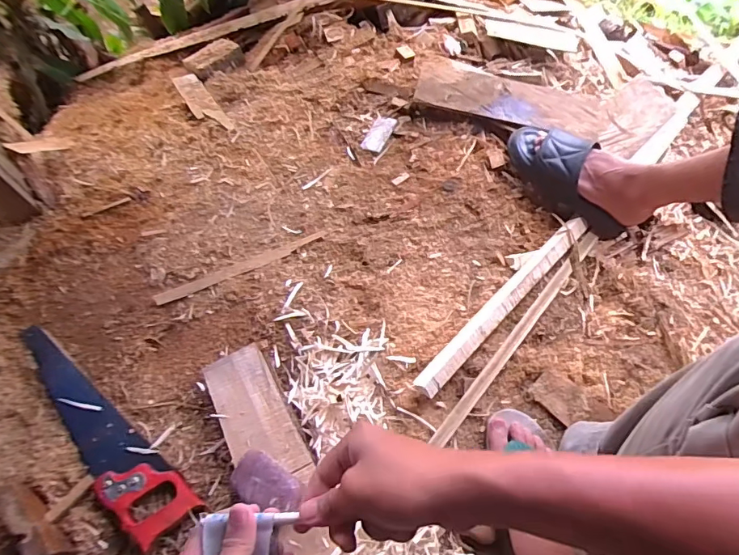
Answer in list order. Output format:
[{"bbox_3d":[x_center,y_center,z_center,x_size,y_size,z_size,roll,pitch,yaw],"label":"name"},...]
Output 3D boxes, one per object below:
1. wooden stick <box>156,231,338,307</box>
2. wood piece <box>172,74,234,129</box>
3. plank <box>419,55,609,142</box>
[{"bbox_3d":[-0.230,-0.022,0.862,0.332,0.009,0.027,-25,63,-7],"label":"wooden stick"},{"bbox_3d":[-0.388,-0.408,1.064,0.058,0.008,0.248,-32,64,-11],"label":"wood piece"},{"bbox_3d":[0.300,-0.377,0.996,0.407,0.030,0.152,17,66,14],"label":"plank"}]

